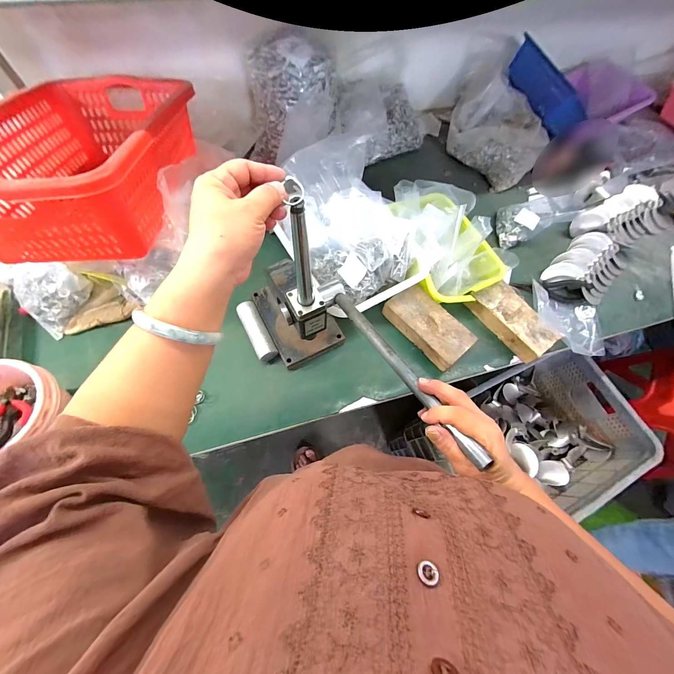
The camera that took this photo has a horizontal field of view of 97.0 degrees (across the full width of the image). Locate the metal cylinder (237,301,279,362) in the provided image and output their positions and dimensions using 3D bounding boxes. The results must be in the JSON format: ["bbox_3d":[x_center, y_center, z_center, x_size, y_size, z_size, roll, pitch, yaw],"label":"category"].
[{"bbox_3d":[-0.161,-0.010,0.607,0.038,0.040,0.130,-26,71,-13],"label":"metal cylinder"}]

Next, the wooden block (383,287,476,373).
[{"bbox_3d":[0.189,-0.023,0.627,0.091,0.052,0.176,-39,74,-17],"label":"wooden block"}]

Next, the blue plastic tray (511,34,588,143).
[{"bbox_3d":[0.561,-0.669,0.799,0.050,0.097,0.258,-32,87,-15],"label":"blue plastic tray"}]

